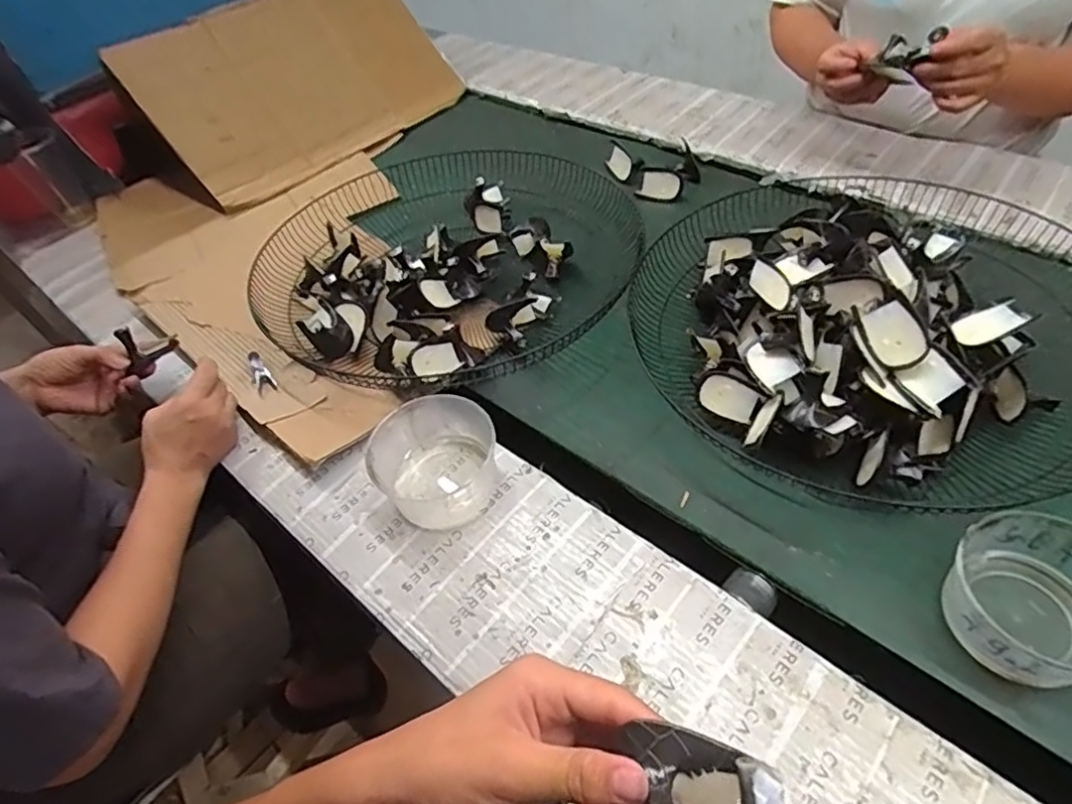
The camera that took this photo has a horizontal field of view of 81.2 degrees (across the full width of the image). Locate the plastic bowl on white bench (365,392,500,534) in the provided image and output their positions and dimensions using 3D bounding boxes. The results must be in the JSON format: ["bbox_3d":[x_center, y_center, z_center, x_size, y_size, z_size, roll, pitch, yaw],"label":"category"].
[{"bbox_3d":[-0.093,0.056,0.585,0.112,0.062,0.120,-28,52,-15],"label":"plastic bowl on white bench"}]

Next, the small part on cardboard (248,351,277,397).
[{"bbox_3d":[-0.313,-0.032,0.706,0.021,0.027,0.044,-28,51,-18],"label":"small part on cardboard"}]

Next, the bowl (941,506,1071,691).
[{"bbox_3d":[0.366,0.147,0.460,0.112,0.066,0.112,-4,50,5],"label":"bowl"}]

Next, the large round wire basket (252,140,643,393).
[{"bbox_3d":[-0.117,-0.183,0.815,0.456,0.080,0.458,-4,50,5],"label":"large round wire basket"}]

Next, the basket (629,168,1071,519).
[{"bbox_3d":[0.355,-0.129,0.667,0.457,0.097,0.486,22,54,24],"label":"basket"}]

